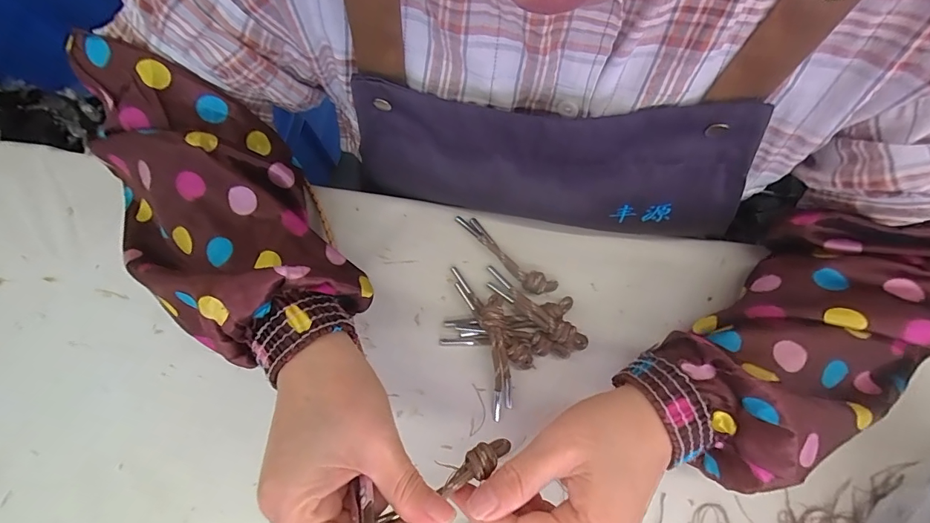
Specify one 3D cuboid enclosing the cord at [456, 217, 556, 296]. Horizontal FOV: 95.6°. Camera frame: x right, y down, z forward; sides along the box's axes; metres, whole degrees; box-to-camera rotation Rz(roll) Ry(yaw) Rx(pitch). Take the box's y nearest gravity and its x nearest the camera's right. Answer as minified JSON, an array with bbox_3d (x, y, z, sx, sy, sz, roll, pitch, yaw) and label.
[{"bbox_3d":[0.028,-0.004,0.314,0.089,0.011,0.018,38,81,7],"label":"cord"}]

